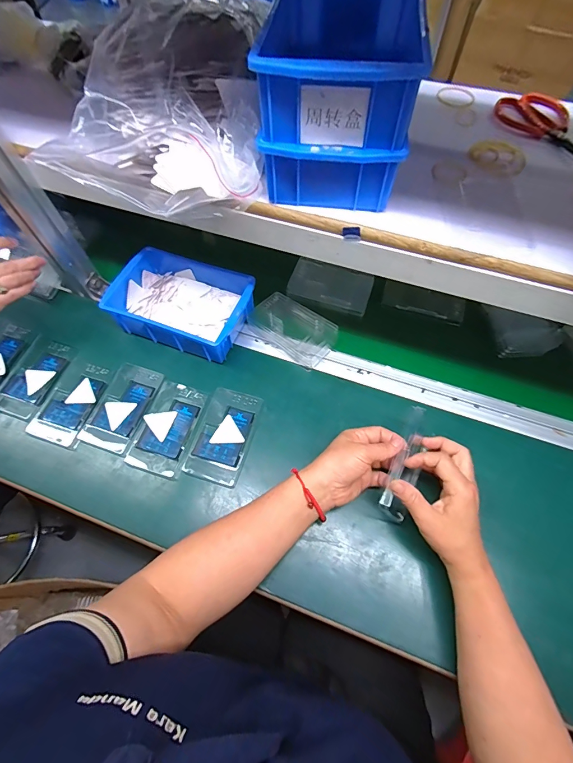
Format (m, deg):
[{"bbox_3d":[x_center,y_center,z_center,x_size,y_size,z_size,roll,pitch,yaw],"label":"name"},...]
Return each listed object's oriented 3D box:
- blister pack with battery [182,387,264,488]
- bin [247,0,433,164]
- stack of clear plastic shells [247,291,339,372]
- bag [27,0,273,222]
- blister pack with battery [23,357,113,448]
[{"bbox_3d":[-0.084,0.073,0.496,0.073,0.010,0.126,15,64,9],"label":"blister pack with battery"},{"bbox_3d":[0.048,-0.298,0.334,0.127,0.067,0.199,6,63,4],"label":"bin"},{"bbox_3d":[0.012,-0.083,0.571,0.131,0.031,0.073,38,69,19],"label":"stack of clear plastic shells"},{"bbox_3d":[-0.126,-0.268,0.364,0.196,0.107,0.187,-5,62,-2],"label":"bag"},{"bbox_3d":[-0.310,0.024,0.526,0.072,0.007,0.130,17,64,9],"label":"blister pack with battery"}]

